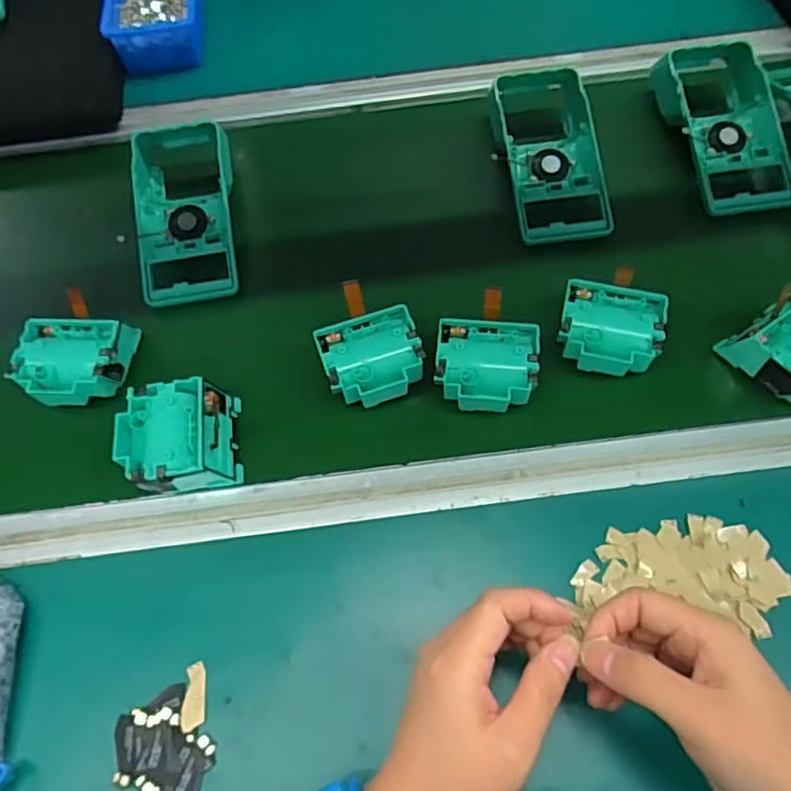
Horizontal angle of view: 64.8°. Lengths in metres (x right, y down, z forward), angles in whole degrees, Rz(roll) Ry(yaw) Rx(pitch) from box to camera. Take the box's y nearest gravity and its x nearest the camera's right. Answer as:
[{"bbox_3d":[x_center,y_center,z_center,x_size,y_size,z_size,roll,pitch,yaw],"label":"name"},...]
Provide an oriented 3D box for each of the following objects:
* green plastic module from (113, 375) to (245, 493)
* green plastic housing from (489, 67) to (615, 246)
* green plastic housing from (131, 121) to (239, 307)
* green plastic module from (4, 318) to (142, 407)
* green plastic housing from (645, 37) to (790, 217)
[{"bbox_3d":[-0.158,0.030,0.451,0.080,0.039,0.076,-9,60,-2],"label":"green plastic module"},{"bbox_3d":[0.140,-0.229,0.573,0.088,0.044,0.187,-5,60,1],"label":"green plastic housing"},{"bbox_3d":[-0.193,-0.173,0.577,0.088,0.056,0.197,-9,60,-2],"label":"green plastic housing"},{"bbox_3d":[-0.251,-0.027,0.497,0.087,0.038,0.075,-3,60,2],"label":"green plastic module"},{"bbox_3d":[0.306,-0.255,0.575,0.088,0.043,0.188,-6,60,0],"label":"green plastic housing"}]

